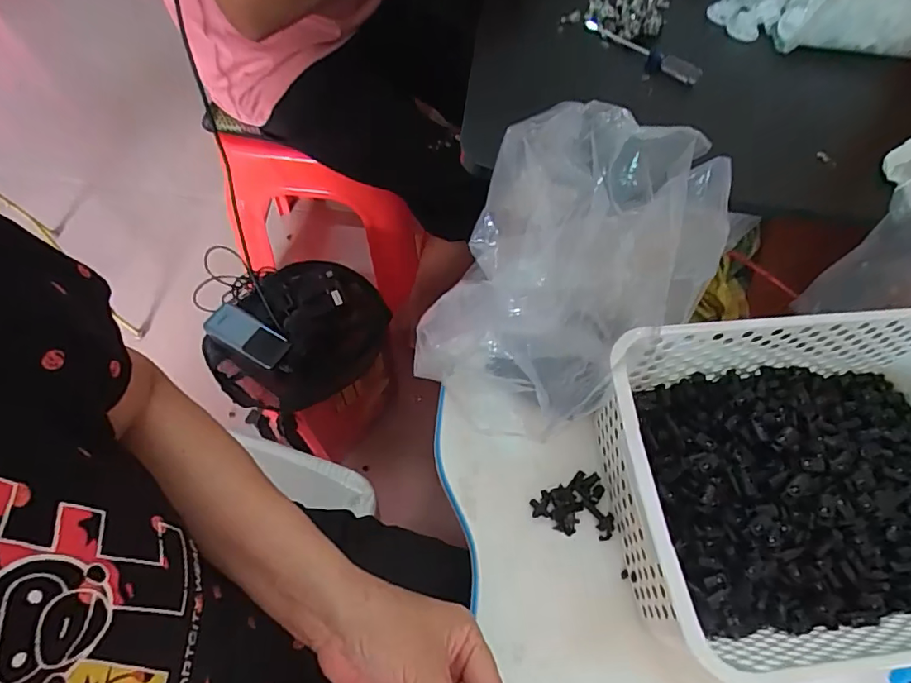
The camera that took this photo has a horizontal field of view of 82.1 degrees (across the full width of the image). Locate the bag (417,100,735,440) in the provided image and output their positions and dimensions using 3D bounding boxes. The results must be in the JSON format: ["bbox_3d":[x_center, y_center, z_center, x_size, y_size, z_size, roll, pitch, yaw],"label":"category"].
[{"bbox_3d":[0.078,-0.029,0.368,0.134,0.189,0.194,38,67,15],"label":"bag"}]

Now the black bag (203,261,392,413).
[{"bbox_3d":[-0.233,-0.020,0.770,0.262,0.096,0.213,-40,71,-21],"label":"black bag"}]

